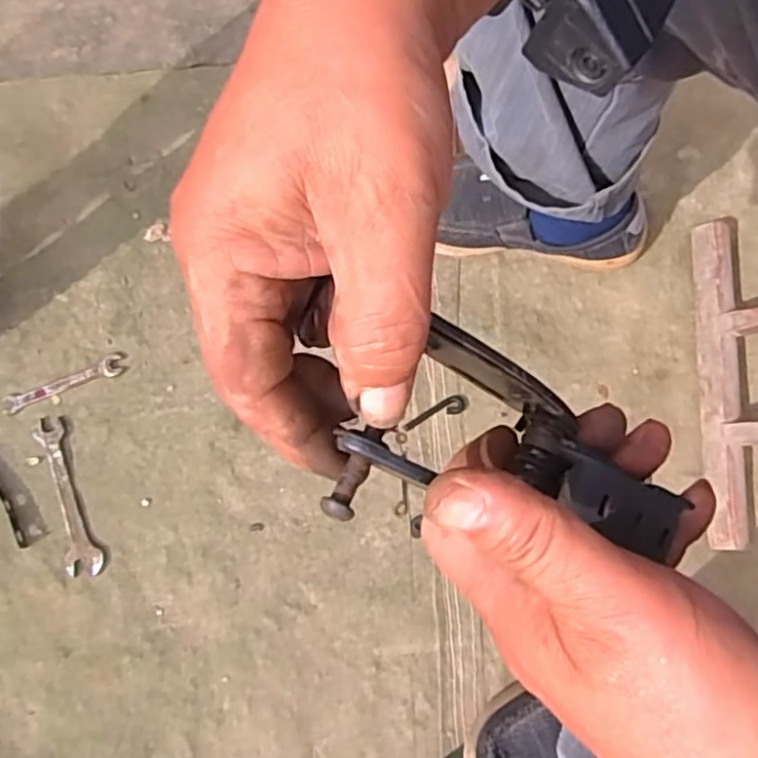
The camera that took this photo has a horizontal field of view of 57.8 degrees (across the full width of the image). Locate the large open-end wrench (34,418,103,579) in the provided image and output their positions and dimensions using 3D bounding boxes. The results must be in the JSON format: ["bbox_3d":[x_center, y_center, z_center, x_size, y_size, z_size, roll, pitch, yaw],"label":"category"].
[{"bbox_3d":[-0.290,0.108,0.637,0.031,0.004,0.150,-19,78,-7],"label":"large open-end wrench"}]

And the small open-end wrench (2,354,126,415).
[{"bbox_3d":[-0.305,0.004,0.664,0.116,0.006,0.021,-22,78,-7],"label":"small open-end wrench"}]

